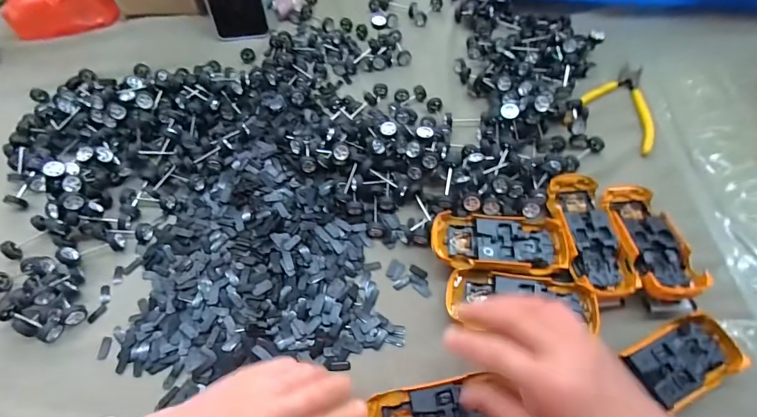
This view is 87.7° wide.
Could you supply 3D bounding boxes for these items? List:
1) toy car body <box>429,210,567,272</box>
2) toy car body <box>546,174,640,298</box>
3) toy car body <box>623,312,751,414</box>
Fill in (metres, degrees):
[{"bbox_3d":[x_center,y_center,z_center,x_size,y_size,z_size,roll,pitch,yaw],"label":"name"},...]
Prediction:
[{"bbox_3d":[0.119,0.036,0.396,0.129,0.031,0.058,2,63,2],"label":"toy car body"},{"bbox_3d":[0.211,0.022,0.401,0.057,0.031,0.132,-3,63,-1],"label":"toy car body"},{"bbox_3d":[0.261,0.132,0.344,0.095,0.031,0.051,-22,65,-11],"label":"toy car body"}]

